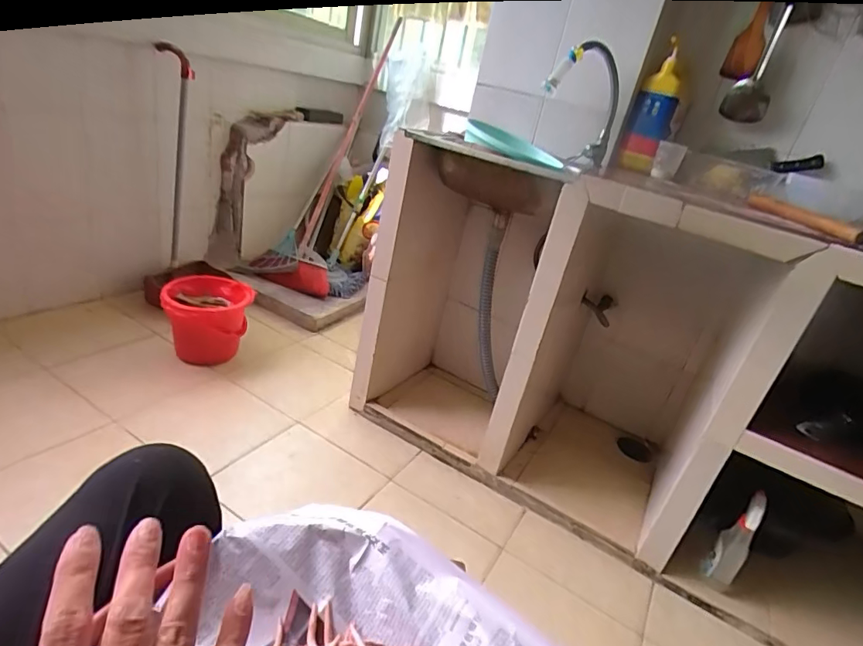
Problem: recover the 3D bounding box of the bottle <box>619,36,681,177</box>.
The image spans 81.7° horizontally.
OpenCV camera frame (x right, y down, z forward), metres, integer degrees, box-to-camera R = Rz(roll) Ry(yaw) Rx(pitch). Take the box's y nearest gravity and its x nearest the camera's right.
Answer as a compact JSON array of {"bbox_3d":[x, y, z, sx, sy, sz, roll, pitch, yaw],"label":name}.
[{"bbox_3d":[0.520,-0.493,1.167,0.086,0.267,0.063,23,28,19],"label":"bottle"}]

